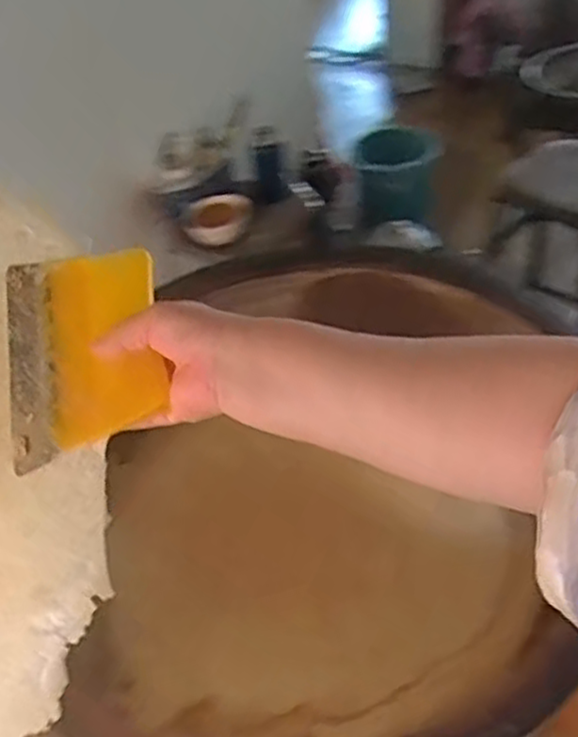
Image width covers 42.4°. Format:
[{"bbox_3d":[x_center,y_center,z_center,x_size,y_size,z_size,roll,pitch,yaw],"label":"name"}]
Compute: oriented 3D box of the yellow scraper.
[{"bbox_3d":[-0.143,-0.014,0.519,0.105,0.011,0.154,-12,65,-1],"label":"yellow scraper"}]

